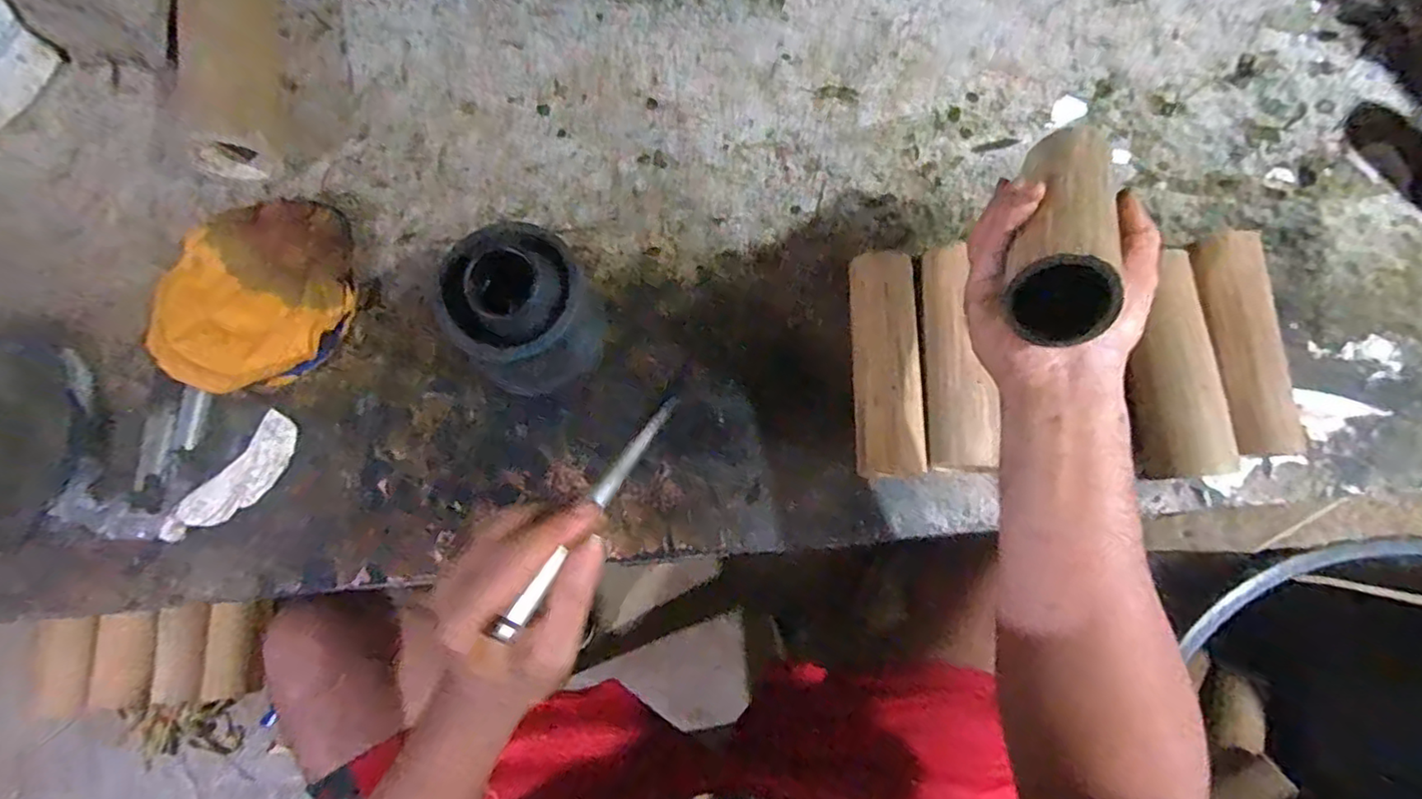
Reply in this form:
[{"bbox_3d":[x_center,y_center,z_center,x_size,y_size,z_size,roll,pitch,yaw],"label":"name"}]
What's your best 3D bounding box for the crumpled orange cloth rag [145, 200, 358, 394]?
[{"bbox_3d":[-0.376,-0.086,0.503,0.151,0.027,0.157,-10,78,-2],"label":"crumpled orange cloth rag"}]

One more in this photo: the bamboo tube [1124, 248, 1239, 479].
[{"bbox_3d":[0.363,-0.026,0.479,0.060,0.060,0.176,-1,78,0],"label":"bamboo tube"}]

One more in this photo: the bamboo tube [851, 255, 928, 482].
[{"bbox_3d":[0.139,-0.027,0.483,0.051,0.054,0.175,1,78,0],"label":"bamboo tube"}]

